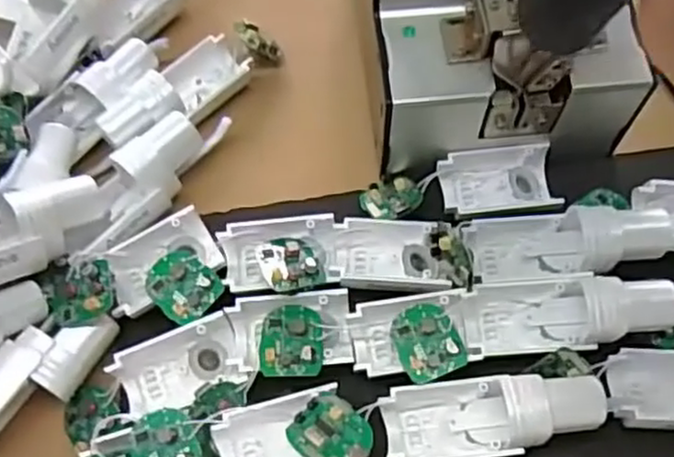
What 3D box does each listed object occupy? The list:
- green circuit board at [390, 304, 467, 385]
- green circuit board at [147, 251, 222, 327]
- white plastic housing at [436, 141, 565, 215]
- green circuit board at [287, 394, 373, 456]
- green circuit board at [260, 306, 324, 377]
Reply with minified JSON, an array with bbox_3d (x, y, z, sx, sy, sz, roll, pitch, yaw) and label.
[{"bbox_3d":[0.041,0.051,0.323,0.028,0.008,0.034,-19,66,-8],"label":"green circuit board"},{"bbox_3d":[-0.074,0.027,0.340,0.028,0.012,0.037,-40,71,-16],"label":"green circuit board"},{"bbox_3d":[0.083,-0.022,0.365,0.057,0.019,0.034,-7,65,-3],"label":"white plastic housing"},{"bbox_3d":[-0.002,0.088,0.300,0.034,0.004,0.028,36,65,27],"label":"green circuit board"},{"bbox_3d":[-0.021,0.051,0.324,0.027,0.006,0.033,1,65,1],"label":"green circuit board"}]

